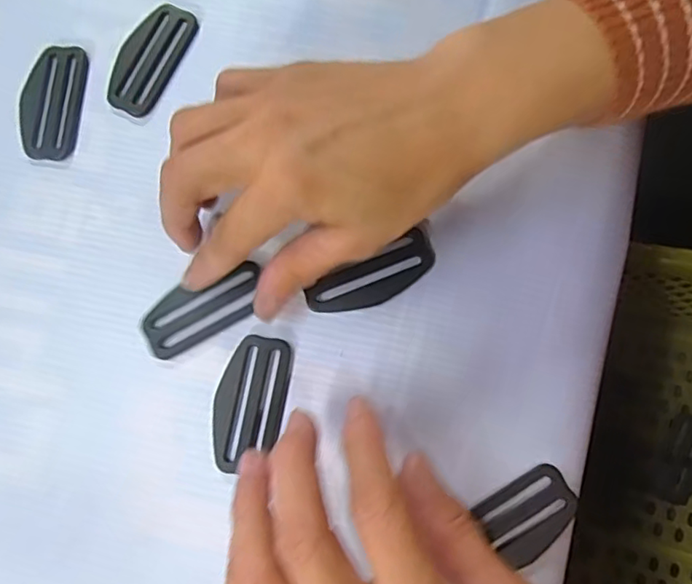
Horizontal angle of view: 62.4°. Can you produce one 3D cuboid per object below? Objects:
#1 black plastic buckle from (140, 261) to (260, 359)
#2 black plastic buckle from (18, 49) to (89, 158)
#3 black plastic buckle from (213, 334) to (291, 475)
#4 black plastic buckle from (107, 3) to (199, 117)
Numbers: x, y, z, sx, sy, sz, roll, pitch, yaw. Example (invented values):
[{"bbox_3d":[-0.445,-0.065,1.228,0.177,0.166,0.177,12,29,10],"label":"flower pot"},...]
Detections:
[{"bbox_3d":[-0.064,0.007,0.257,0.058,0.004,0.026,-29,80,-3],"label":"black plastic buckle"},{"bbox_3d":[-0.145,-0.094,0.280,0.030,0.004,0.058,4,80,2],"label":"black plastic buckle"},{"bbox_3d":[-0.042,0.049,0.251,0.029,0.006,0.058,10,80,3],"label":"black plastic buckle"},{"bbox_3d":[-0.098,-0.116,0.281,0.028,0.004,0.058,25,81,6],"label":"black plastic buckle"}]

